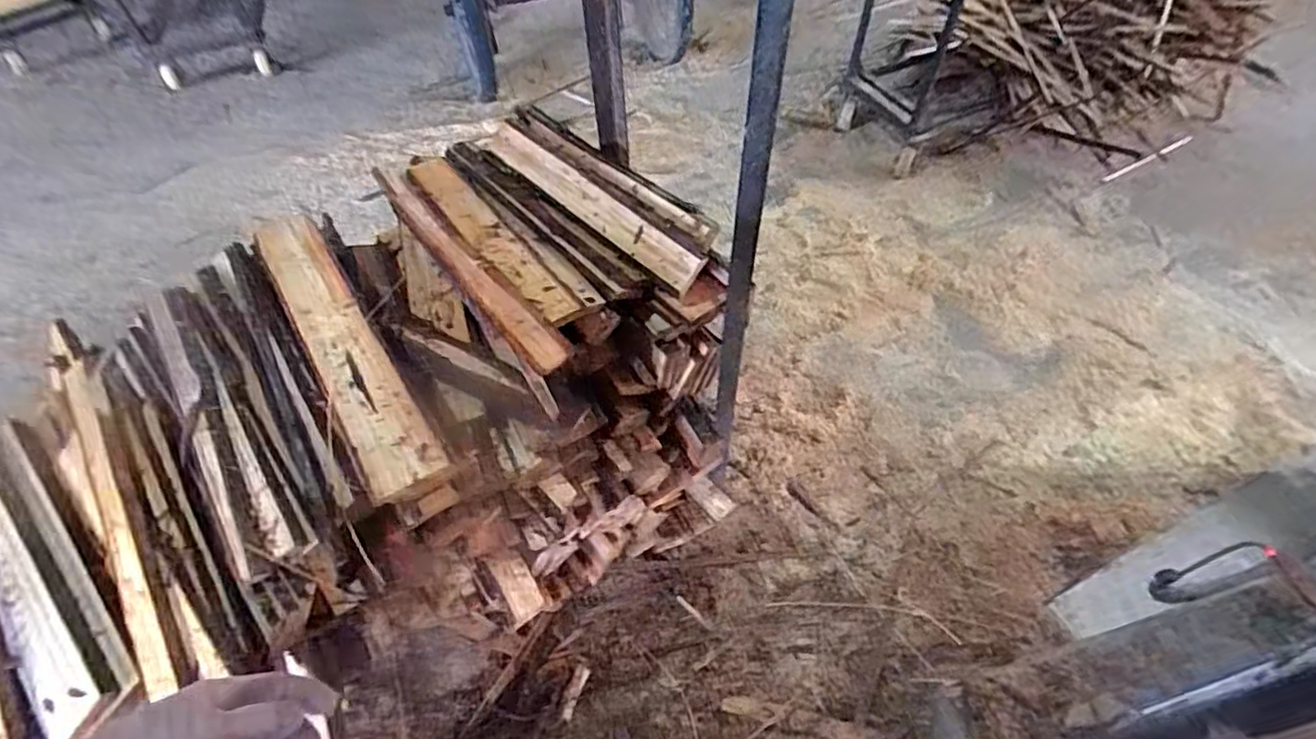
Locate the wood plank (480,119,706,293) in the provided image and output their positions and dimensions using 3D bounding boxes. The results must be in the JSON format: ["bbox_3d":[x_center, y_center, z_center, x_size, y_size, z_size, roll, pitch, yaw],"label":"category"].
[{"bbox_3d":[-0.121,-0.282,1.066,0.060,0.057,0.511,-37,61,-23],"label":"wood plank"}]

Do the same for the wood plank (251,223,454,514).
[{"bbox_3d":[-0.470,-0.049,0.941,0.106,0.056,0.568,-29,58,-19],"label":"wood plank"}]

